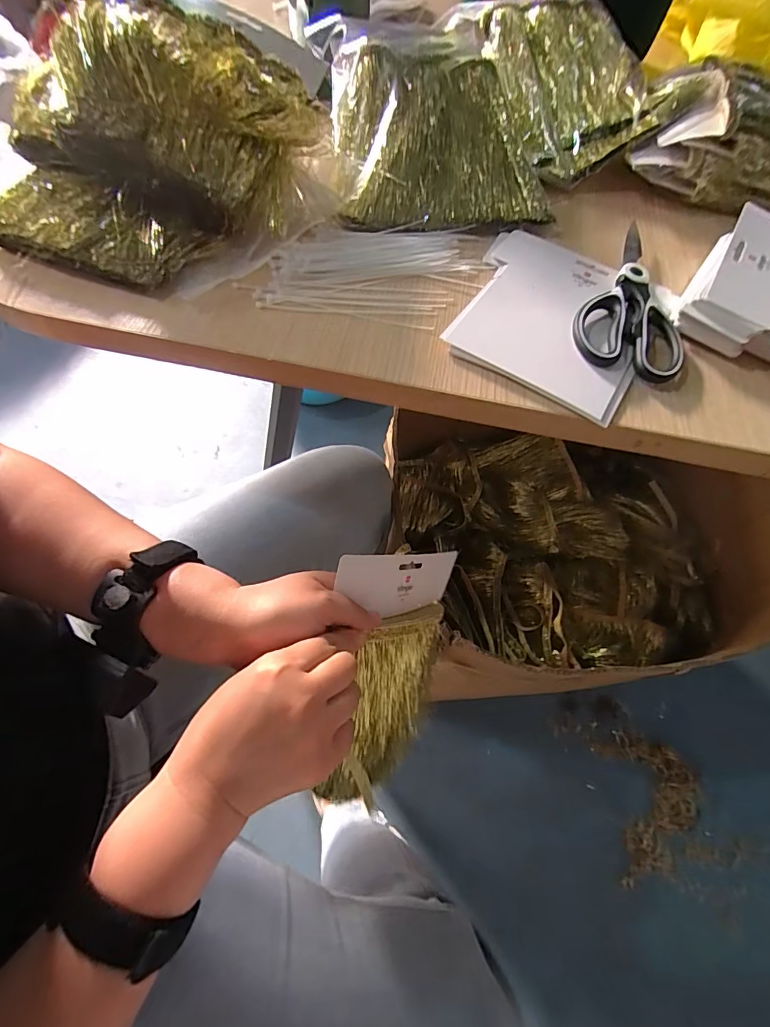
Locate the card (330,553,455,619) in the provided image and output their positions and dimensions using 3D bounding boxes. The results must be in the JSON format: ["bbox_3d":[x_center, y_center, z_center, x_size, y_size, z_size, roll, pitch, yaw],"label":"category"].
[{"bbox_3d":[0.016,0.061,0.383,0.010,0.156,0.055,19,100,40],"label":"card"}]

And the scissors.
[{"bbox_3d":[0.211,-0.189,0.374,0.082,0.017,0.186,19,62,7],"label":"scissors"}]

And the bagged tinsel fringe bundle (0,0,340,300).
[{"bbox_3d":[-0.176,-0.300,0.356,0.242,0.112,0.226,14,62,4],"label":"bagged tinsel fringe bundle"}]

